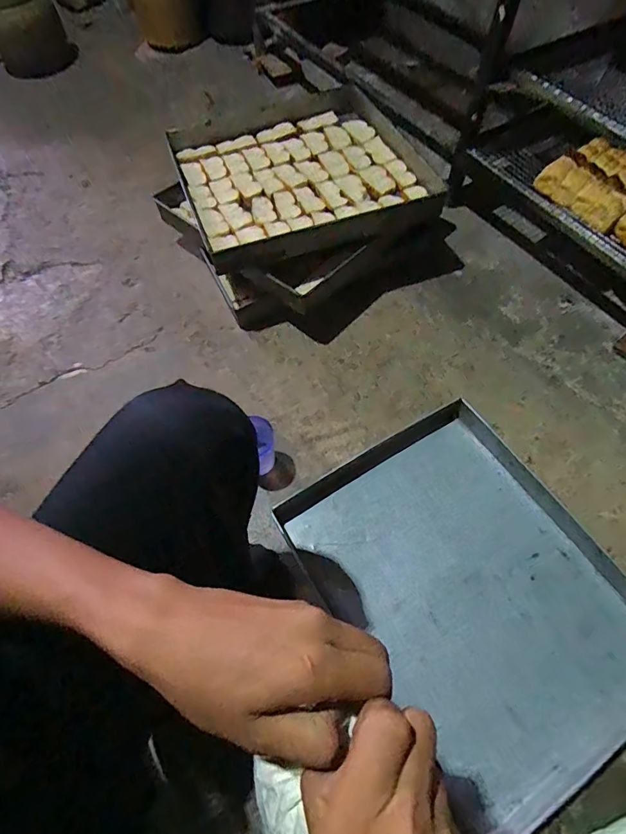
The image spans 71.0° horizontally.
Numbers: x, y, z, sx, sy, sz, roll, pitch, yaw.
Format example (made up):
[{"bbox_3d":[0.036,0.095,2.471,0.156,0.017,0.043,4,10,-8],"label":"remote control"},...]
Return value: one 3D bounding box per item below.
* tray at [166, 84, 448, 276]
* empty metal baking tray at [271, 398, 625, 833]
[{"bbox_3d":[-0.037,-0.582,1.012,0.519,0.071,0.558,-17,62,-8],"label":"tray"},{"bbox_3d":[0.254,0.257,0.694,0.426,0.038,0.525,-30,64,-15],"label":"empty metal baking tray"}]

